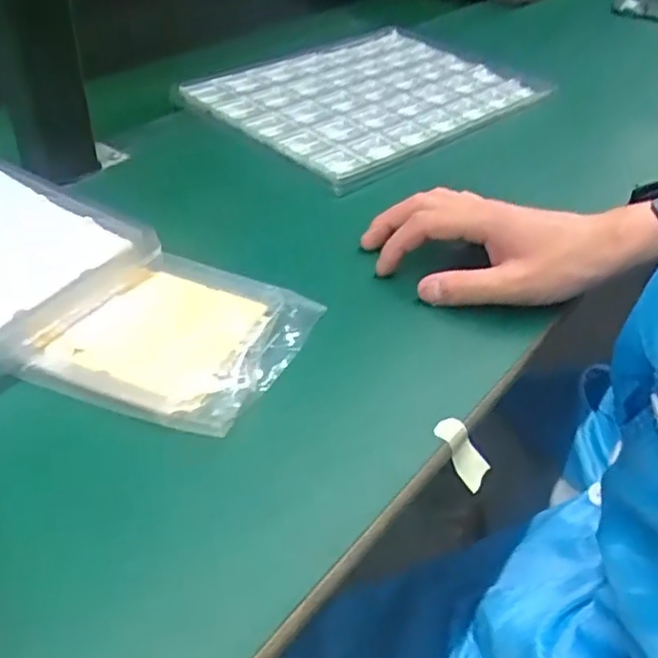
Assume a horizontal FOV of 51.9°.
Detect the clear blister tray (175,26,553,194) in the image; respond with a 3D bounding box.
[{"bbox_3d":[0.041,-0.231,0.655,0.236,0.012,0.299,34,48,30],"label":"clear blister tray"}]

